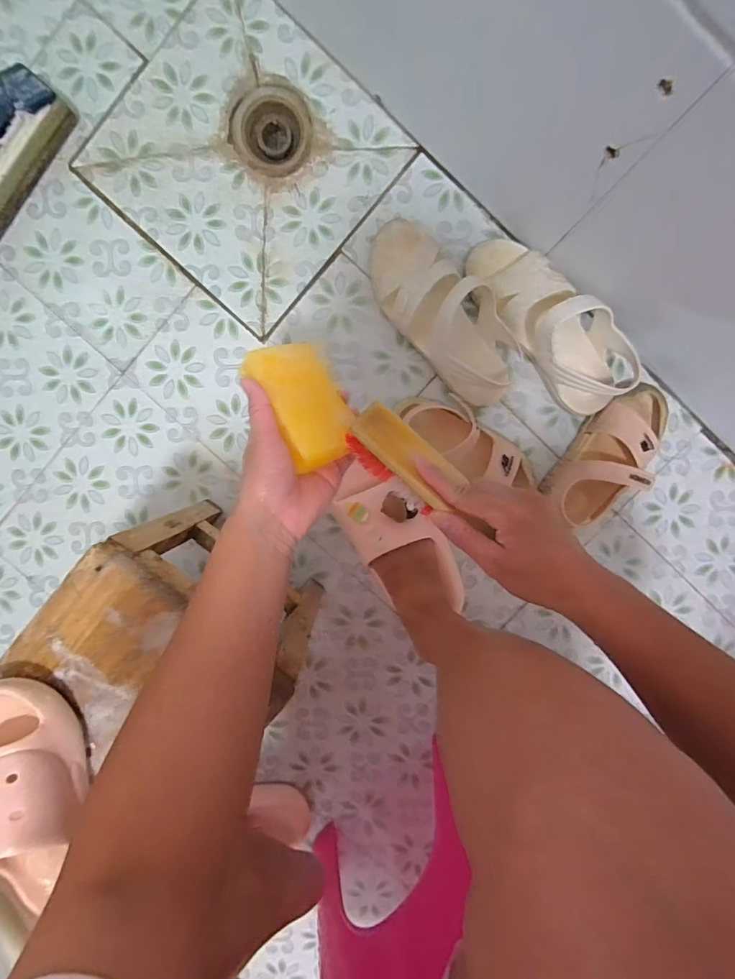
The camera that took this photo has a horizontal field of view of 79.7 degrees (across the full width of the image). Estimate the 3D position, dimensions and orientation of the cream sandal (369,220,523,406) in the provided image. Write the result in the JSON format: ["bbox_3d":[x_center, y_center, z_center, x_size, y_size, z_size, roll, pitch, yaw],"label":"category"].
[{"bbox_3d":[0.091,-0.210,0.520,0.098,0.074,0.239,-39,96,5],"label":"cream sandal"}]

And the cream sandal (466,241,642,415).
[{"bbox_3d":[0.218,-0.199,0.522,0.099,0.073,0.242,-42,96,5],"label":"cream sandal"}]

